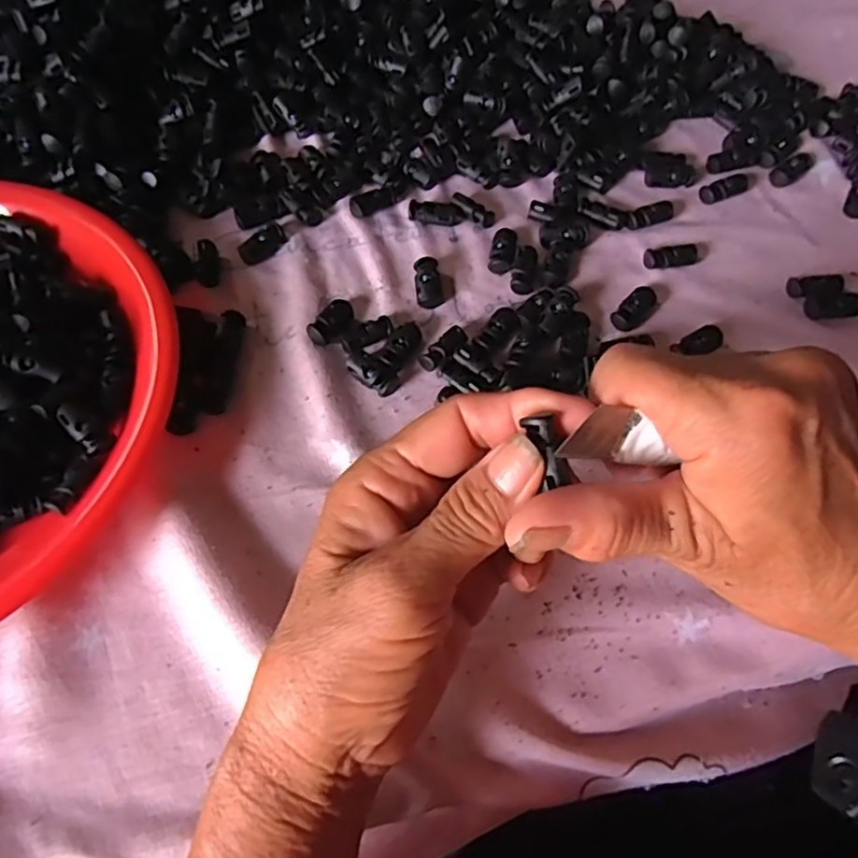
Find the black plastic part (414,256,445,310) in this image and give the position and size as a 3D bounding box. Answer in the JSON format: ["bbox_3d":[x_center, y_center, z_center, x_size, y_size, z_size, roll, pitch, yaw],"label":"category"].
[{"bbox_3d":[0.000,-0.080,0.349,0.015,0.009,0.029,-9,64,-6],"label":"black plastic part"}]

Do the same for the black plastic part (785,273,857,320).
[{"bbox_3d":[0.220,-0.073,0.354,0.038,0.008,0.026,-4,63,-3],"label":"black plastic part"}]

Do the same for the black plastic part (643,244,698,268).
[{"bbox_3d":[0.136,-0.097,0.359,0.030,0.008,0.013,-12,64,-7],"label":"black plastic part"}]

